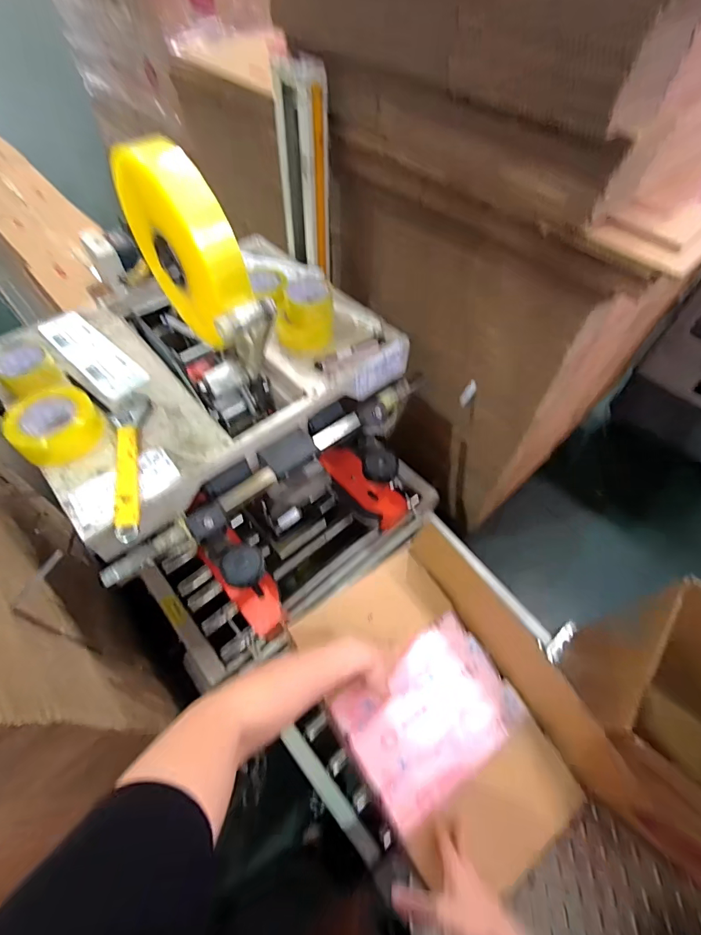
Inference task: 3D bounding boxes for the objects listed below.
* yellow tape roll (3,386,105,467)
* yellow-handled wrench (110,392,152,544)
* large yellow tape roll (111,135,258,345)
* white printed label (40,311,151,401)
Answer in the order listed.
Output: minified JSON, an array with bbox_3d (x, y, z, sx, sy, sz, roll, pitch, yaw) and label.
[{"bbox_3d":[-0.487,-0.074,0.693,0.126,0.047,0.128,1,56,-1],"label":"yellow tape roll"},{"bbox_3d":[-0.363,-0.014,0.686,0.059,0.018,0.291,-7,57,-6],"label":"yellow-handled wrench"},{"bbox_3d":[-0.232,-0.306,0.593,0.066,0.247,0.248,-33,63,-21],"label":"large yellow tape roll"},{"bbox_3d":[-0.502,-0.224,0.814,0.290,0.009,0.083,38,63,21],"label":"white printed label"}]

